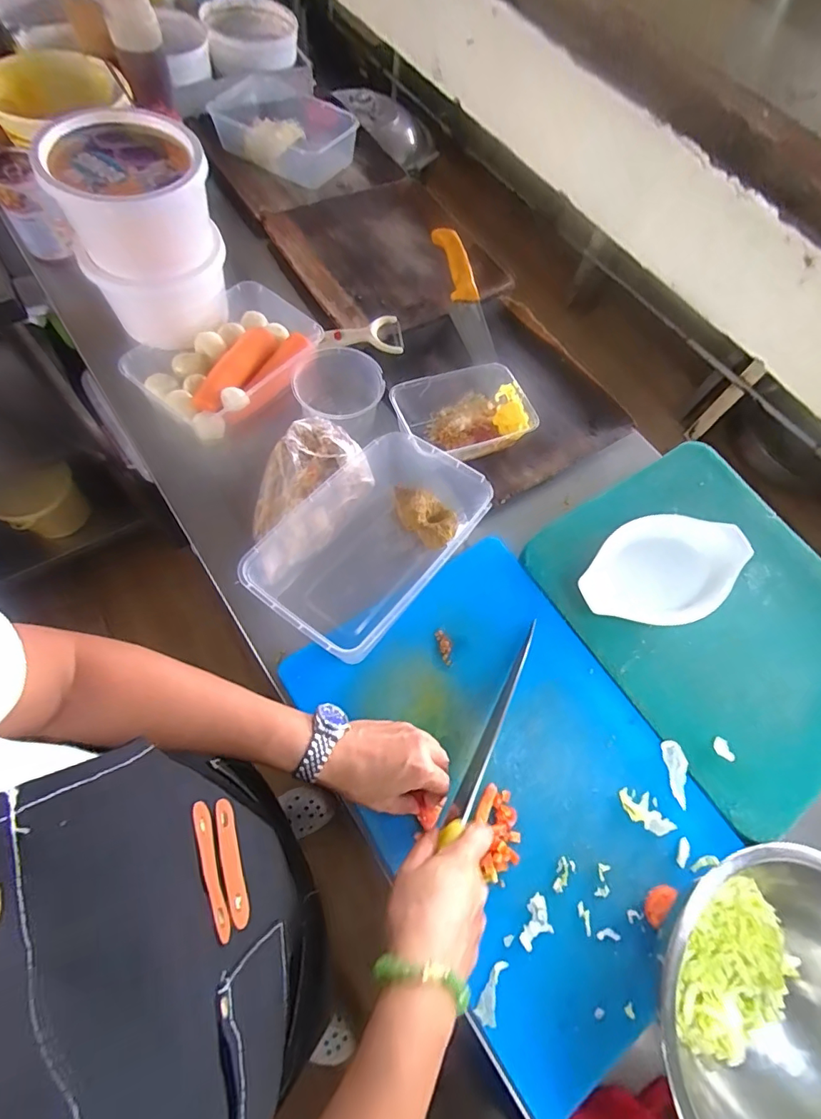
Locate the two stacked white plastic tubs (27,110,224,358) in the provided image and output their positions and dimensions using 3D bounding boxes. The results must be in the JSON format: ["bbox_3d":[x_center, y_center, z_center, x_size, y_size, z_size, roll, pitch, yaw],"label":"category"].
[{"bbox_3d":[-0.330,-0.417,0.622,0.166,0.175,0.170,-15,69,-12],"label":"two stacked white plastic tubs"}]

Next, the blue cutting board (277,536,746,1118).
[{"bbox_3d":[0.109,0.215,0.492,0.296,0.014,0.435,-31,73,-17],"label":"blue cutting board"}]

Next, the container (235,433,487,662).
[{"bbox_3d":[-0.038,-0.030,0.548,0.165,0.080,0.281,39,69,11],"label":"container"}]

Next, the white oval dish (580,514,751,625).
[{"bbox_3d":[0.296,0.011,0.579,0.217,0.031,0.126,-18,70,-13],"label":"white oval dish"}]

